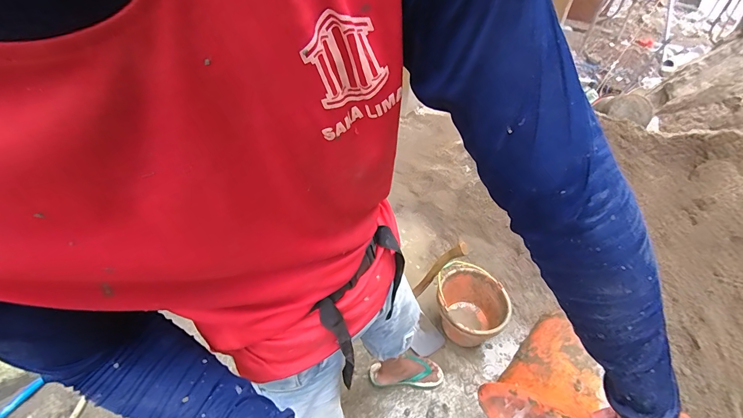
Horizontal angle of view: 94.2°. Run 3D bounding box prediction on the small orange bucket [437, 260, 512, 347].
[{"bbox_3d":[0.391,0.394,1.394,0.264,0.205,0.286,3,41,-2],"label":"small orange bucket"}]

